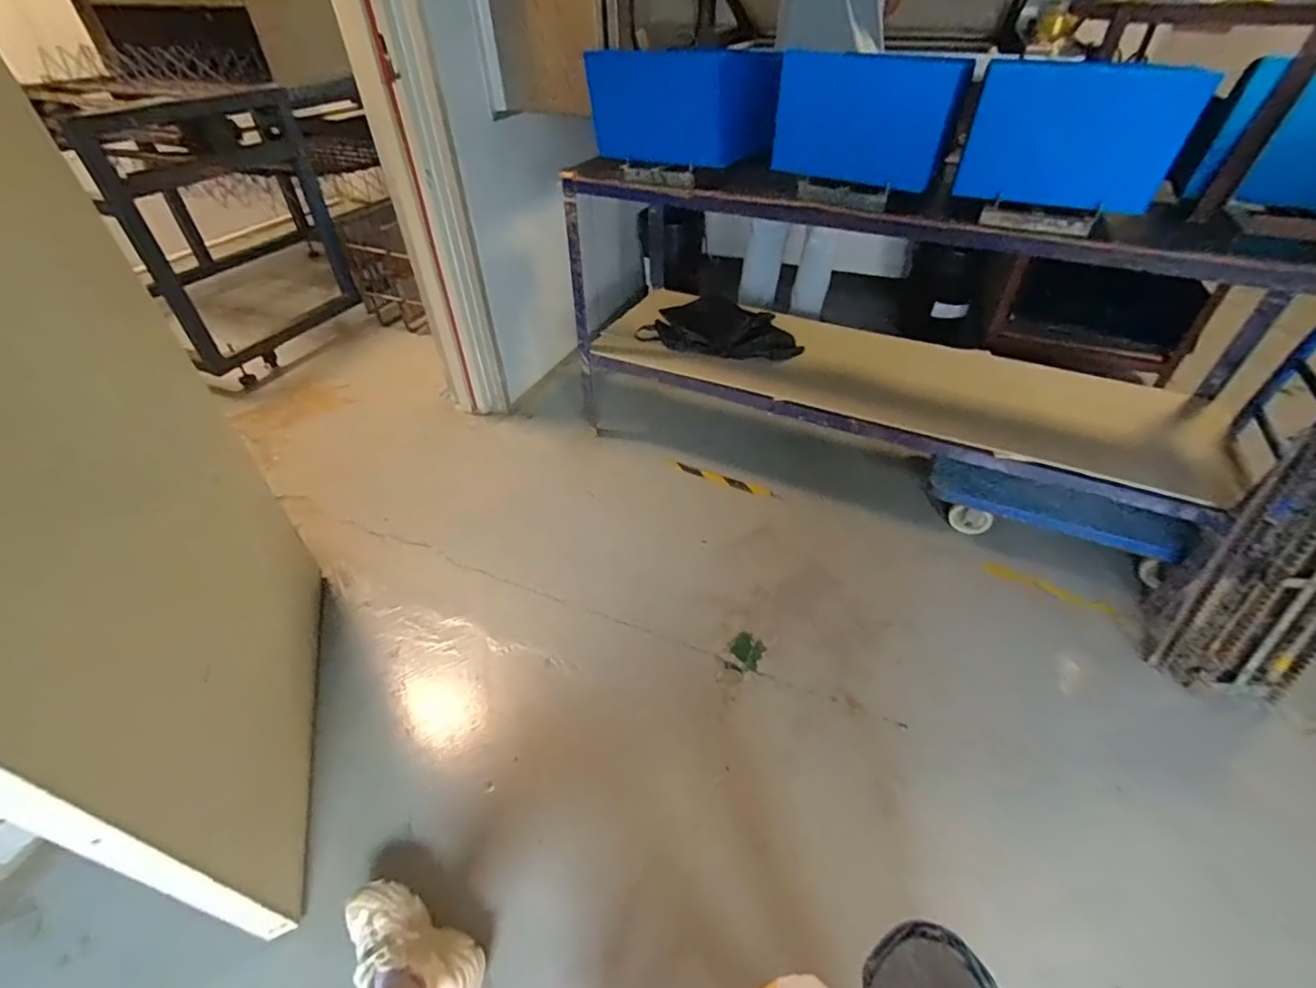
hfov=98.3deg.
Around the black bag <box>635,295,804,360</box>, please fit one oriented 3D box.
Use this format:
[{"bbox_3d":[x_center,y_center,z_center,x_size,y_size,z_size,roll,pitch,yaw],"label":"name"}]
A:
[{"bbox_3d":[0.184,-0.501,1.713,0.492,0.155,0.107,1,41,4],"label":"black bag"}]

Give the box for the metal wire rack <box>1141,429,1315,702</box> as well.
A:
[{"bbox_3d":[1.289,0.155,1.164,0.248,0.566,0.271,-22,46,-23],"label":"metal wire rack"}]

